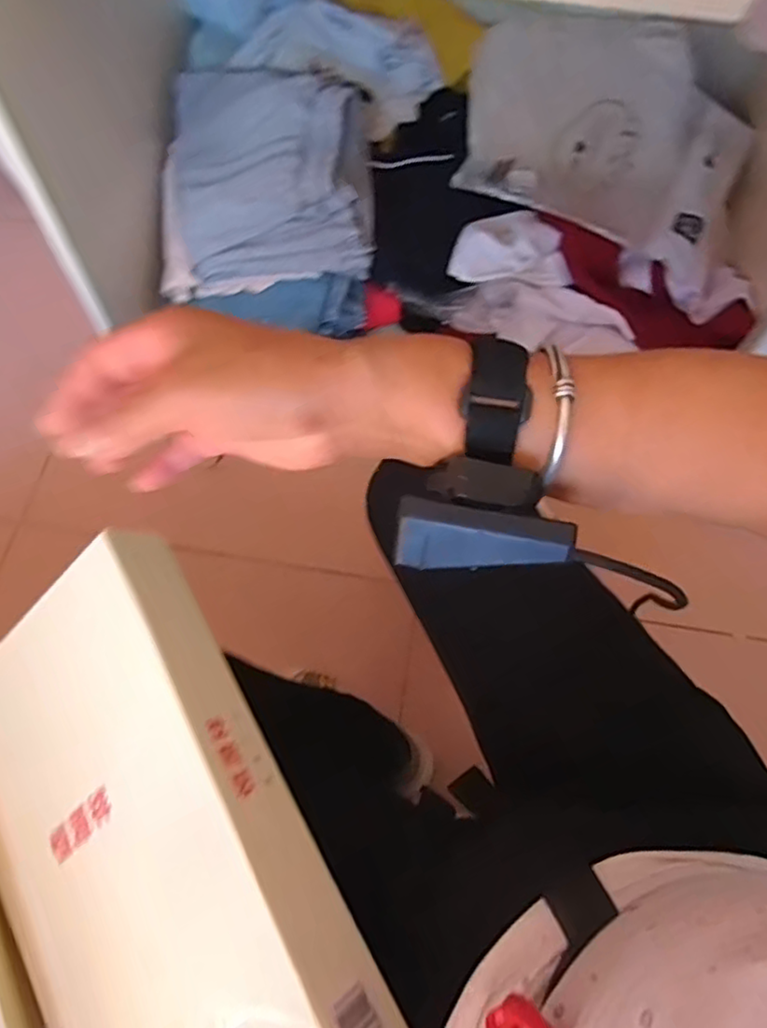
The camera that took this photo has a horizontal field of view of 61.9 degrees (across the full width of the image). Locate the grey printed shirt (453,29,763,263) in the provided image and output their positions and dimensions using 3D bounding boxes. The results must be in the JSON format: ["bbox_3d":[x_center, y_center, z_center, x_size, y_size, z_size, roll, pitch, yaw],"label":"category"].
[{"bbox_3d":[0.305,-0.505,0.861,0.389,0.135,0.263,9,63,4],"label":"grey printed shirt"}]

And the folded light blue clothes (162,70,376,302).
[{"bbox_3d":[-0.141,-0.405,0.797,0.259,0.154,0.232,3,63,1],"label":"folded light blue clothes"}]

